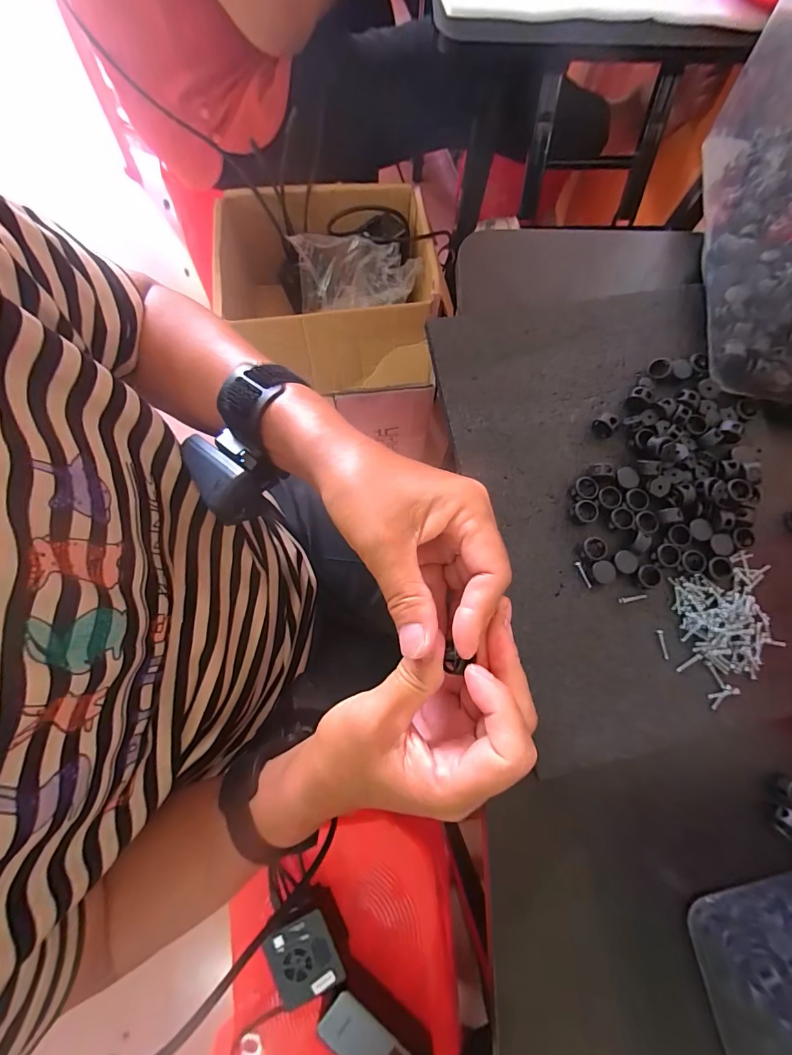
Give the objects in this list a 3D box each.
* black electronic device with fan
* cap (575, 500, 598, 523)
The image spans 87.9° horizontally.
[{"bbox_3d":[-0.104,0.479,0.467,0.071,0.036,0.080,-24,80,-6],"label":"black electronic device with fan"},{"bbox_3d":[0.140,-0.012,0.301,0.016,0.006,0.016,0,78,-1],"label":"cap"}]

